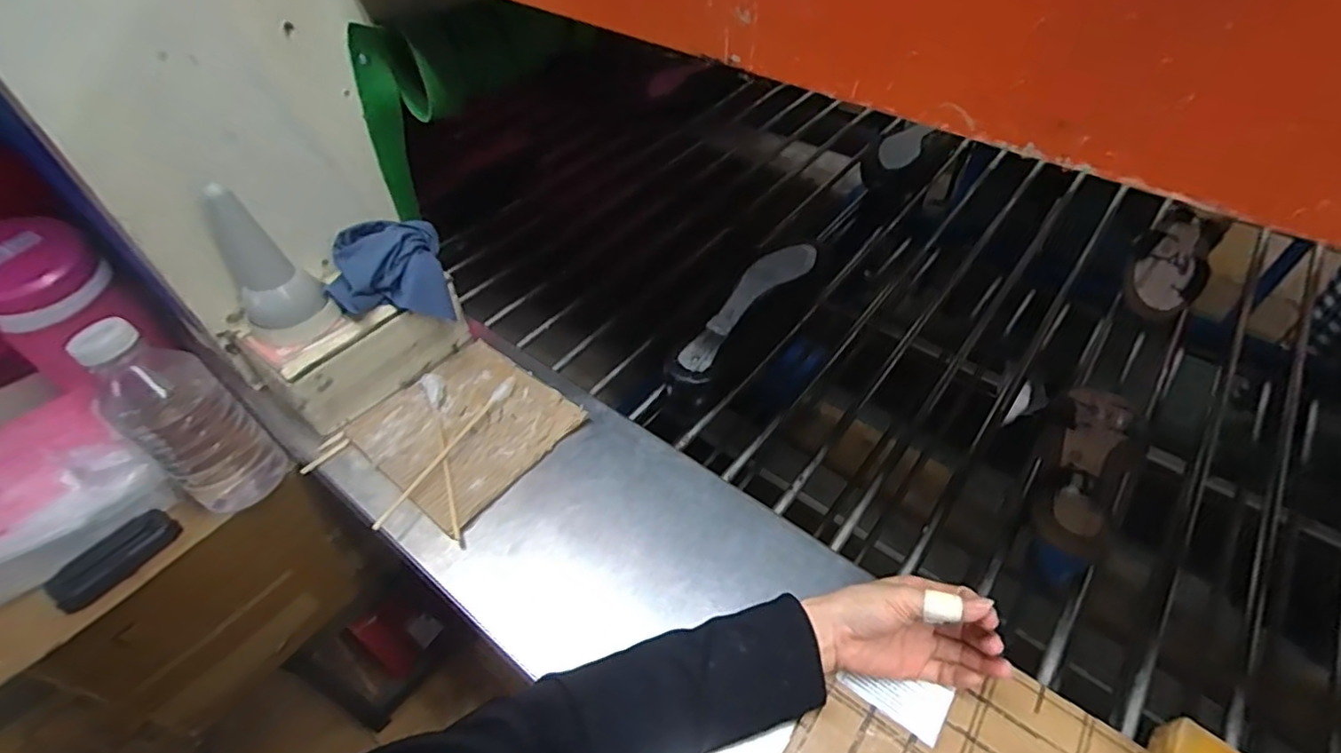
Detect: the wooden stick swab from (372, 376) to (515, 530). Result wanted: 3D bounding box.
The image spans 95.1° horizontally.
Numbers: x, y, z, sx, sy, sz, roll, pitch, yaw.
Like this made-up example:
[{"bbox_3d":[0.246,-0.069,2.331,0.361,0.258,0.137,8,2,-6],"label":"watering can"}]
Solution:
[{"bbox_3d":[-0.220,0.068,0.607,0.015,0.015,0.199,22,52,20],"label":"wooden stick swab"}]

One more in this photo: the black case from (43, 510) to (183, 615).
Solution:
[{"bbox_3d":[-0.552,0.182,0.609,0.052,0.025,0.110,26,51,24],"label":"black case"}]

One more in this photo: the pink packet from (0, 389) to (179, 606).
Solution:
[{"bbox_3d":[-0.640,0.119,0.616,0.149,0.074,0.182,30,52,27],"label":"pink packet"}]

